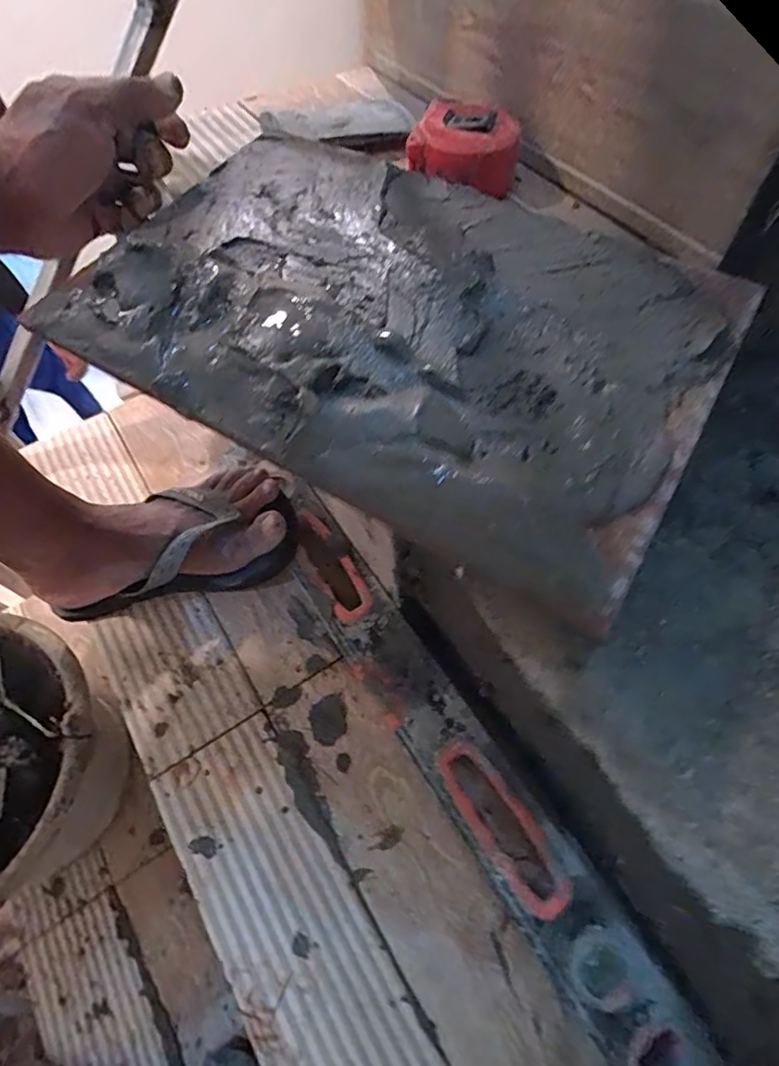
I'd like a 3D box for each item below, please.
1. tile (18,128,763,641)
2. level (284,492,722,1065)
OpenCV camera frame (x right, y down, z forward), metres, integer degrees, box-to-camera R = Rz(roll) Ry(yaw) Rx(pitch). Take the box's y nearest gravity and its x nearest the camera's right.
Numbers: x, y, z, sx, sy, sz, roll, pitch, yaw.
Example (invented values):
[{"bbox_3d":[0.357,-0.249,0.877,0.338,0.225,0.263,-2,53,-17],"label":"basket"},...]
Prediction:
[{"bbox_3d":[0.004,-0.125,0.283,0.324,0.020,0.233,30,67,16],"label":"tile"},{"bbox_3d":[0.040,0.159,0.416,0.061,0.030,0.467,-33,66,-14],"label":"level"}]

